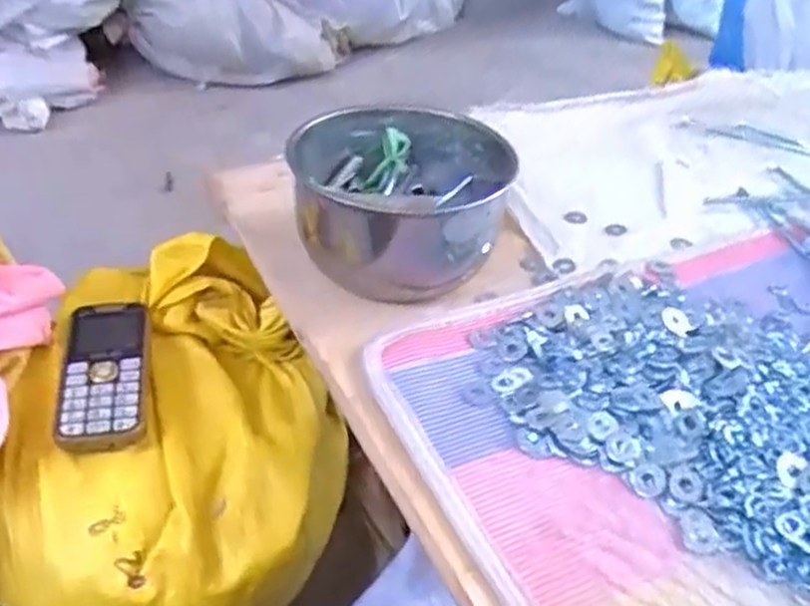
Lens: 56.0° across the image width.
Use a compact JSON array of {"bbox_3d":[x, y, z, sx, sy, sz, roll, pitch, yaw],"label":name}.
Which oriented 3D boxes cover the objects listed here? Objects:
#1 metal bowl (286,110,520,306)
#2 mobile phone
[{"bbox_3d":[-0.004,-0.084,0.599,0.152,0.080,0.181,0,38,-6],"label":"metal bowl"},{"bbox_3d":[-0.213,0.048,0.540,0.058,0.014,0.125,-8,47,-12],"label":"mobile phone"}]

